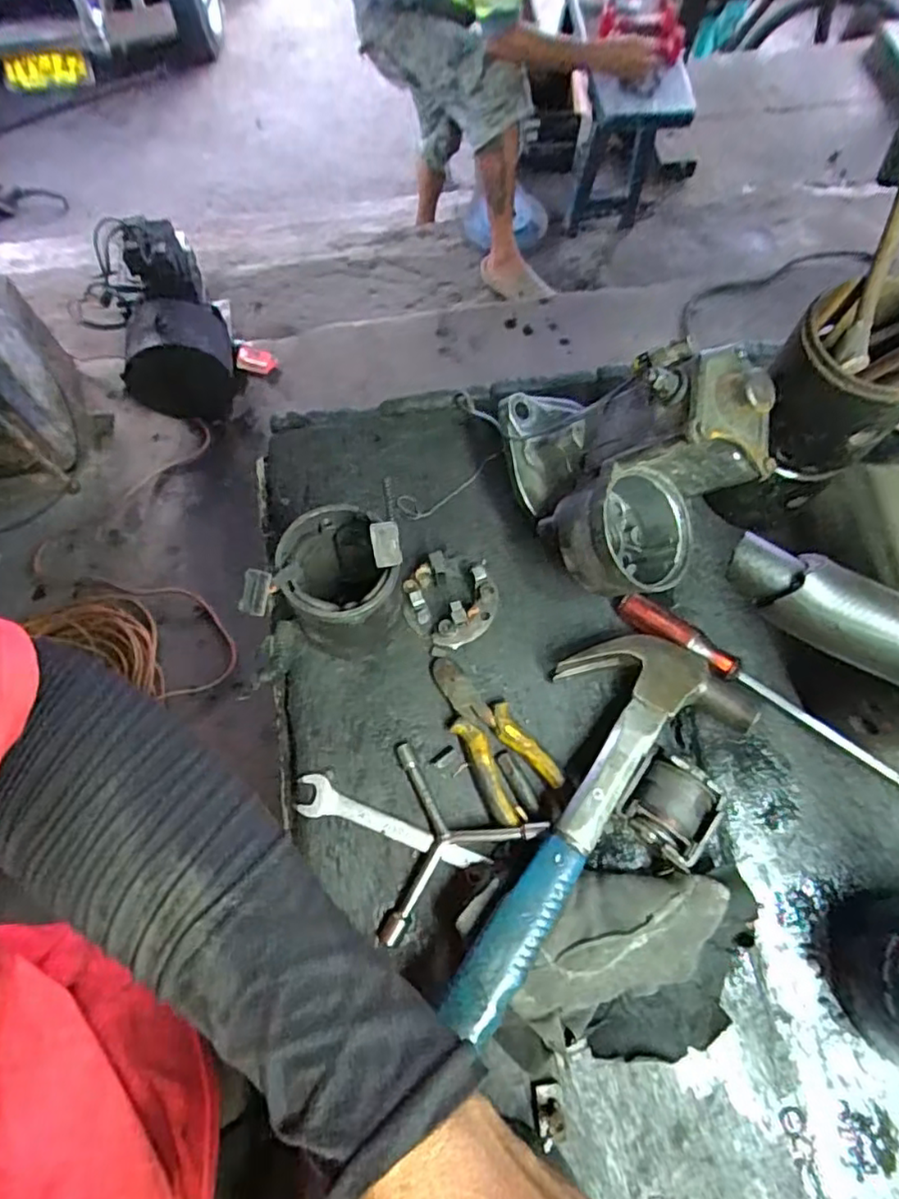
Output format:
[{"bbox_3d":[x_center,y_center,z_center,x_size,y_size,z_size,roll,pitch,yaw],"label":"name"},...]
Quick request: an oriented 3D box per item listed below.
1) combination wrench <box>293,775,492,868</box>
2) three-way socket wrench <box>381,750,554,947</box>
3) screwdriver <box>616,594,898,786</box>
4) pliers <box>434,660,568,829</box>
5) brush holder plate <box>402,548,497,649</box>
[{"bbox_3d":[-0.040,0.153,0.445,0.134,0.012,0.025,18,70,7],"label":"combination wrench"},{"bbox_3d":[0.010,0.161,0.429,0.100,0.033,0.123,3,69,2],"label":"three-way socket wrench"},{"bbox_3d":[0.216,0.068,0.453,0.230,0.025,0.021,39,74,14],"label":"screwdriver"},{"bbox_3d":[0.029,0.092,0.463,0.051,0.019,0.122,-27,71,-9],"label":"pliers"},{"bbox_3d":[0.000,0.000,0.490,0.067,0.036,0.062,0,69,1],"label":"brush holder plate"}]

